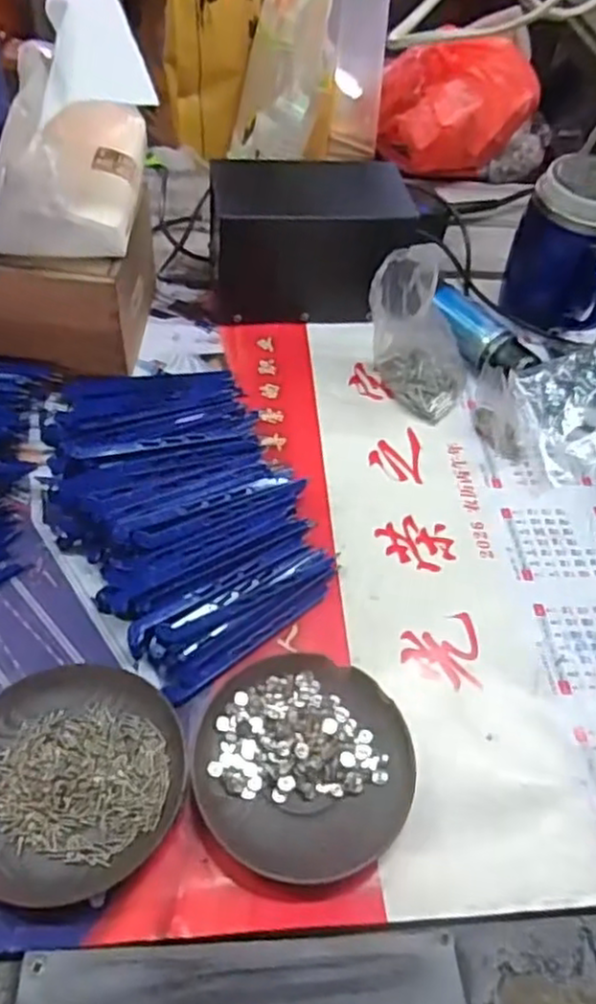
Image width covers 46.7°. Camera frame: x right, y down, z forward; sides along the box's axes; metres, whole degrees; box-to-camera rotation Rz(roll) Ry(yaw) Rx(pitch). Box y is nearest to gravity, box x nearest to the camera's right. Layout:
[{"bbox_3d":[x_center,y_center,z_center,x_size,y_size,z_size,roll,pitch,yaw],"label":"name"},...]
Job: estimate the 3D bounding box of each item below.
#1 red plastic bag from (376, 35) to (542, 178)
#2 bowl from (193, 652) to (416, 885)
[{"bbox_3d":[0.168,-0.424,0.733,0.158,0.111,0.119,12,52,3],"label":"red plastic bag"},{"bbox_3d":[0.004,0.137,0.370,0.110,0.014,0.112,3,51,-4],"label":"bowl"}]

